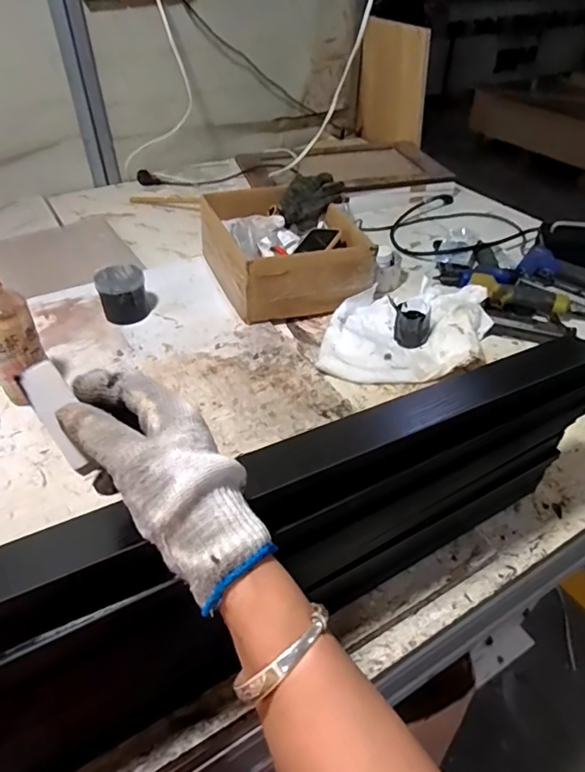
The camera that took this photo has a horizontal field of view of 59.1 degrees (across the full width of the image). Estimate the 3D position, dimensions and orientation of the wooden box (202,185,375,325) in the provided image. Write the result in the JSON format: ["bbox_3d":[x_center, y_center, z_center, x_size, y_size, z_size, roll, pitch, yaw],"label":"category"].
[{"bbox_3d":[-0.025,-0.267,0.995,0.267,0.119,0.315,-15,44,-16],"label":"wooden box"}]

